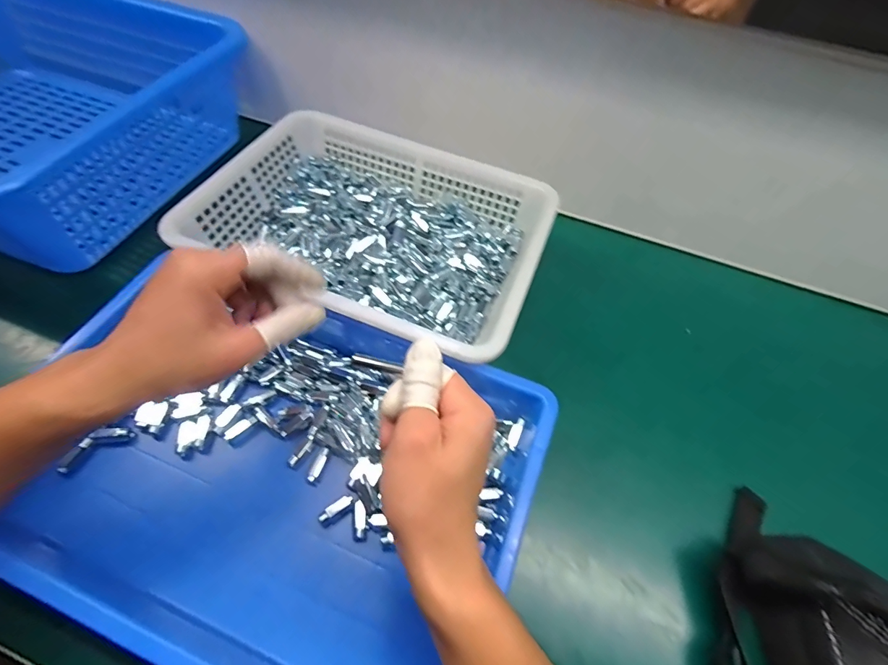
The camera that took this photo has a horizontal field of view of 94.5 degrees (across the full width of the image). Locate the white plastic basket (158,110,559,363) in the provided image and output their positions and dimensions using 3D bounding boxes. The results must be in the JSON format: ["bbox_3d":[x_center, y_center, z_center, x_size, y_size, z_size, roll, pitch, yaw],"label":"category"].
[{"bbox_3d":[-0.062,-0.104,0.419,0.315,0.068,0.223,24,59,10],"label":"white plastic basket"}]

